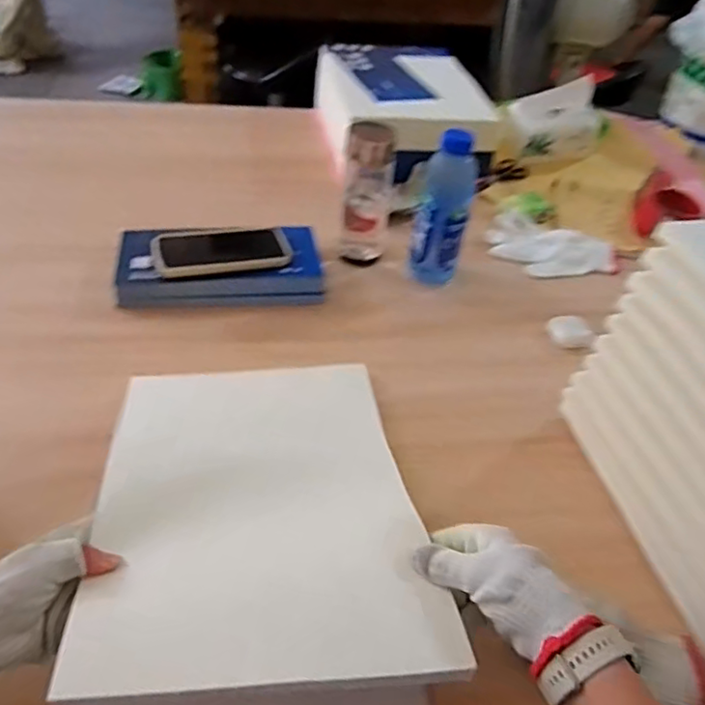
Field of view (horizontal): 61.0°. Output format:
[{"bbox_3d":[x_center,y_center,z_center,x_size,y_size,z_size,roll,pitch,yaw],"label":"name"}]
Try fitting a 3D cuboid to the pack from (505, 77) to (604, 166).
[{"bbox_3d":[0.371,-0.411,1.092,0.170,0.122,0.073,-3,44,-10],"label":"pack"}]

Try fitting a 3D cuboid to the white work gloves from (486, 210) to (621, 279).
[{"bbox_3d":[0.313,-0.173,0.942,0.192,0.027,0.152,3,43,-4],"label":"white work gloves"}]

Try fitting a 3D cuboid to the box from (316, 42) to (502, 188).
[{"bbox_3d":[0.097,-0.458,1.130,0.277,0.111,0.409,-4,44,-12],"label":"box"}]

